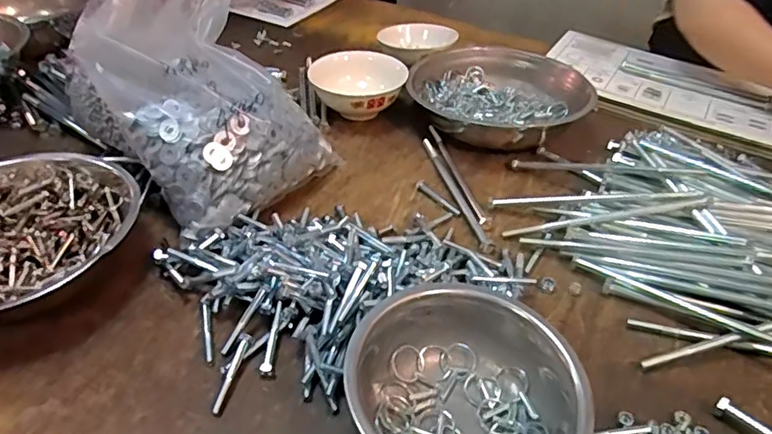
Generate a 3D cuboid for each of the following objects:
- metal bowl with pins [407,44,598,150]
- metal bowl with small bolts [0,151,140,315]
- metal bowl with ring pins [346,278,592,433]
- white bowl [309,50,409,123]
[{"bbox_3d":[0.151,-0.176,0.821,0.219,0.075,0.241,-21,44,-28],"label":"metal bowl with pins"},{"bbox_3d":[-0.350,0.017,0.540,0.216,0.062,0.206,-8,40,-15],"label":"metal bowl with small bolts"},{"bbox_3d":[0.056,0.133,0.425,0.169,0.077,0.161,3,38,-1],"label":"metal bowl with ring pins"},{"bbox_3d":[-0.044,-0.185,0.821,0.140,0.075,0.122,11,40,9],"label":"white bowl"}]

